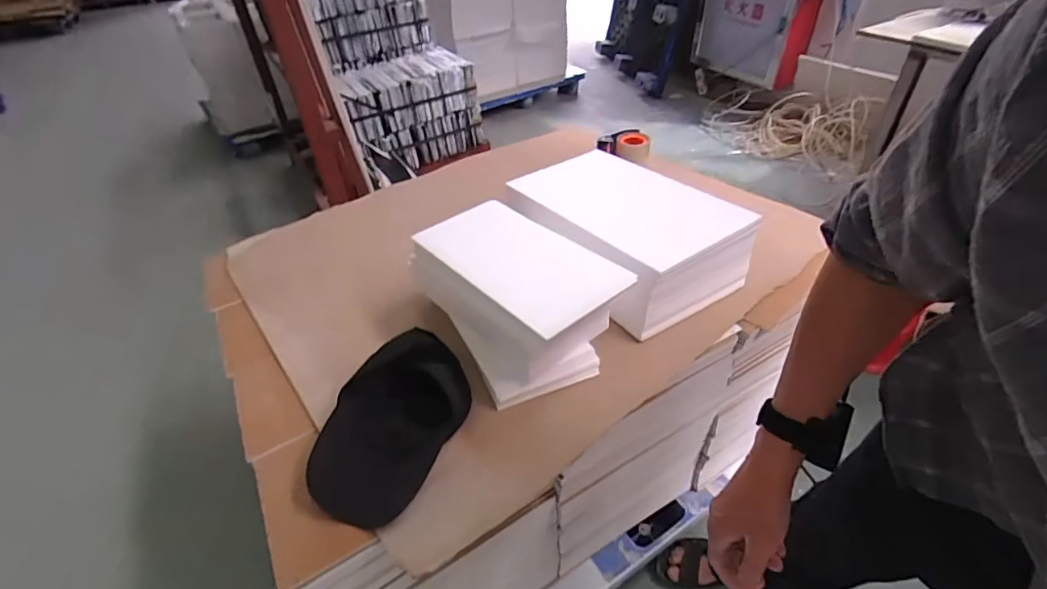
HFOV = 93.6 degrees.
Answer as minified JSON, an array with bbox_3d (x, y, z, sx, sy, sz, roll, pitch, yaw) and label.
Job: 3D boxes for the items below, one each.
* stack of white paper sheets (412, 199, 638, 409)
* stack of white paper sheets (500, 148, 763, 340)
[{"bbox_3d":[-0.019,-0.004,0.788,0.220,0.155,0.335,-30,48,-27],"label":"stack of white paper sheets"},{"bbox_3d":[0.185,-0.130,0.961,0.291,0.139,0.433,-26,46,-24],"label":"stack of white paper sheets"}]

